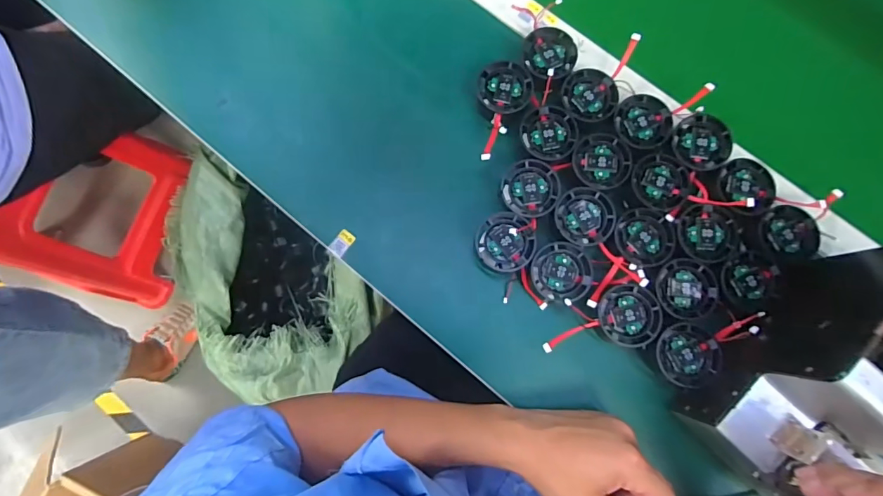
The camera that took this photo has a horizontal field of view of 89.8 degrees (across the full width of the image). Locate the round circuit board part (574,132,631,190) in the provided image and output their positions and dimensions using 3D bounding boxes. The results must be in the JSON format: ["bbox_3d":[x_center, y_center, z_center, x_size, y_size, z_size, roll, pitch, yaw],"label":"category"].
[{"bbox_3d":[0.149,-0.080,0.410,0.052,0.006,0.050,0,79,0],"label":"round circuit board part"}]

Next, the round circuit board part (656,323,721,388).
[{"bbox_3d":[0.209,0.090,0.376,0.051,0.009,0.048,0,79,0],"label":"round circuit board part"}]

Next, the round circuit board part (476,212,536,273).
[{"bbox_3d":[0.058,-0.006,0.399,0.051,0.020,0.050,0,79,0],"label":"round circuit board part"}]

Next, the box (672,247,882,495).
[{"bbox_3d":[0.302,0.111,0.311,0.140,0.121,0.169,44,82,8],"label":"box"}]

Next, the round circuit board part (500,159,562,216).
[{"bbox_3d":[0.082,-0.054,0.406,0.050,0.010,0.052,0,79,0],"label":"round circuit board part"}]

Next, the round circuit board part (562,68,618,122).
[{"bbox_3d":[0.141,-0.146,0.422,0.050,0.010,0.049,0,79,0],"label":"round circuit board part"}]

